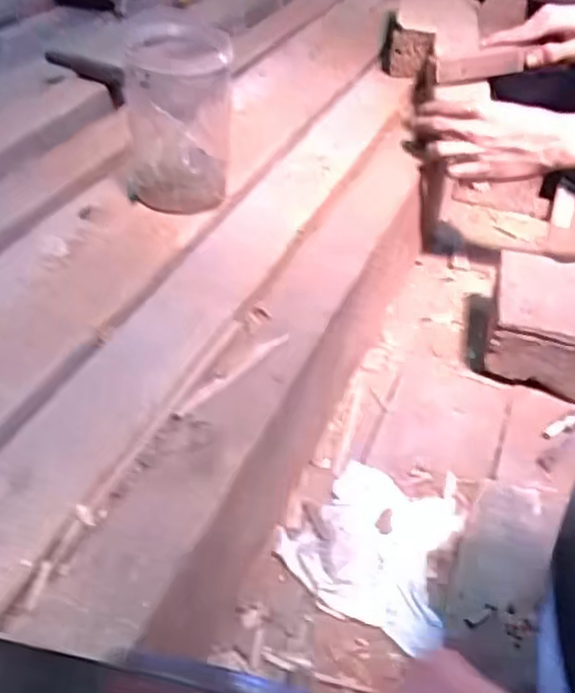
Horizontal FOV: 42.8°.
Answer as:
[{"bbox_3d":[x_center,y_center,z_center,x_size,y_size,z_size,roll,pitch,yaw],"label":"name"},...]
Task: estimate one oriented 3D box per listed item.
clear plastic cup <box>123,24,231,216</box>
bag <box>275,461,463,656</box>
[{"bbox_3d":[-0.106,-0.223,0.730,0.096,0.157,0.097,1,39,1],"label":"clear plastic cup"},{"bbox_3d":[0.072,0.152,0.589,0.131,0.014,0.143,21,41,16],"label":"bag"}]

